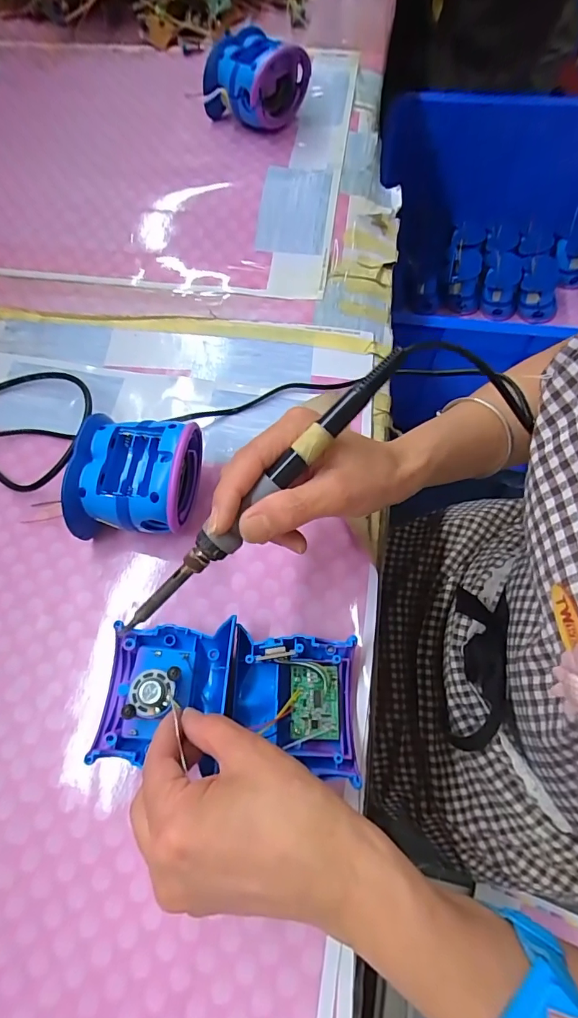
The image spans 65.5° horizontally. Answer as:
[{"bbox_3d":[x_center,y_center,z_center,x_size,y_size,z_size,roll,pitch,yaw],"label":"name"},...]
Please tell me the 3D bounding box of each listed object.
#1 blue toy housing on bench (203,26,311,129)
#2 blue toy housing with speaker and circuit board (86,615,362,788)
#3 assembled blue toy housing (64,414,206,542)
[{"bbox_3d":[-0.033,-0.452,0.475,0.103,0.071,0.067,35,74,14],"label":"blue toy housing on bench"},{"bbox_3d":[-0.037,0.118,0.284,0.155,0.034,0.081,5,69,1],"label":"blue toy housing with speaker and circuit board"},{"bbox_3d":[-0.113,-0.022,0.331,0.082,0.066,0.083,7,68,6],"label":"assembled blue toy housing"}]

